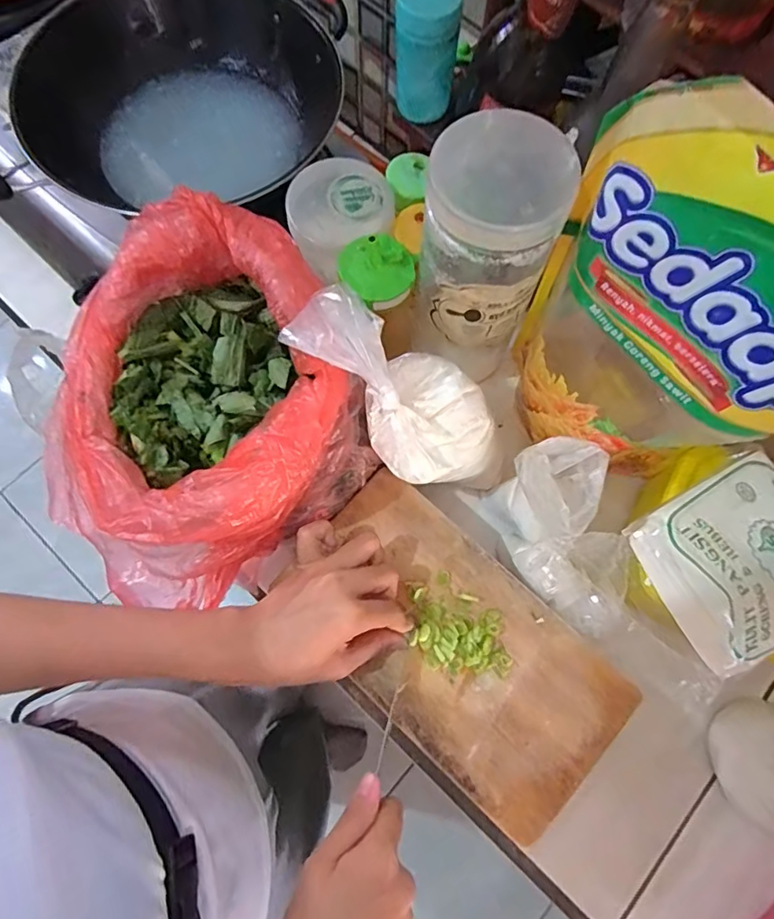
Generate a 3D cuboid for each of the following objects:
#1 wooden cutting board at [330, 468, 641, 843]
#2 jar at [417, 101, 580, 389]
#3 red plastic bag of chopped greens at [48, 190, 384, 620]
[{"bbox_3d":[0.048,0.131,0.378,0.243,0.010,0.130,40,76,10],"label":"wooden cutting board"},{"bbox_3d":[0.070,-0.146,0.376,0.088,0.155,0.087,0,73,-1],"label":"jar"},{"bbox_3d":[-0.146,-0.043,0.386,0.241,0.120,0.243,-39,78,-12],"label":"red plastic bag of chopped greens"}]

